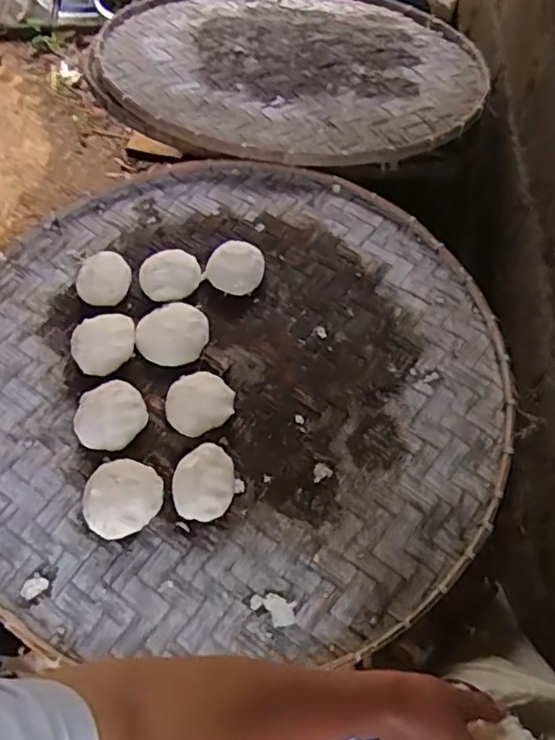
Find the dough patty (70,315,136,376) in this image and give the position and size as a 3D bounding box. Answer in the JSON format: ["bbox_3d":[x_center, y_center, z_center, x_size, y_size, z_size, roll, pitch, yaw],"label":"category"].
[{"bbox_3d":[-0.228,-0.037,0.768,0.082,0.035,0.089,-3,62,1],"label":"dough patty"}]

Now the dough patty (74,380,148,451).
[{"bbox_3d":[-0.202,0.056,0.722,0.079,0.031,0.082,0,62,3],"label":"dough patty"}]

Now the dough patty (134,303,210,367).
[{"bbox_3d":[-0.139,-0.050,0.781,0.091,0.032,0.088,-1,62,2],"label":"dough patty"}]

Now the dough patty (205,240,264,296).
[{"bbox_3d":[-0.055,-0.143,0.822,0.073,0.030,0.074,-1,62,2],"label":"dough patty"}]

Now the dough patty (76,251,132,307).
[{"bbox_3d":[-0.240,-0.125,0.821,0.074,0.026,0.083,-19,63,-7],"label":"dough patty"}]

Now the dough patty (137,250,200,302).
[{"bbox_3d":[-0.148,-0.130,0.815,0.082,0.033,0.068,-21,63,-8],"label":"dough patty"}]

